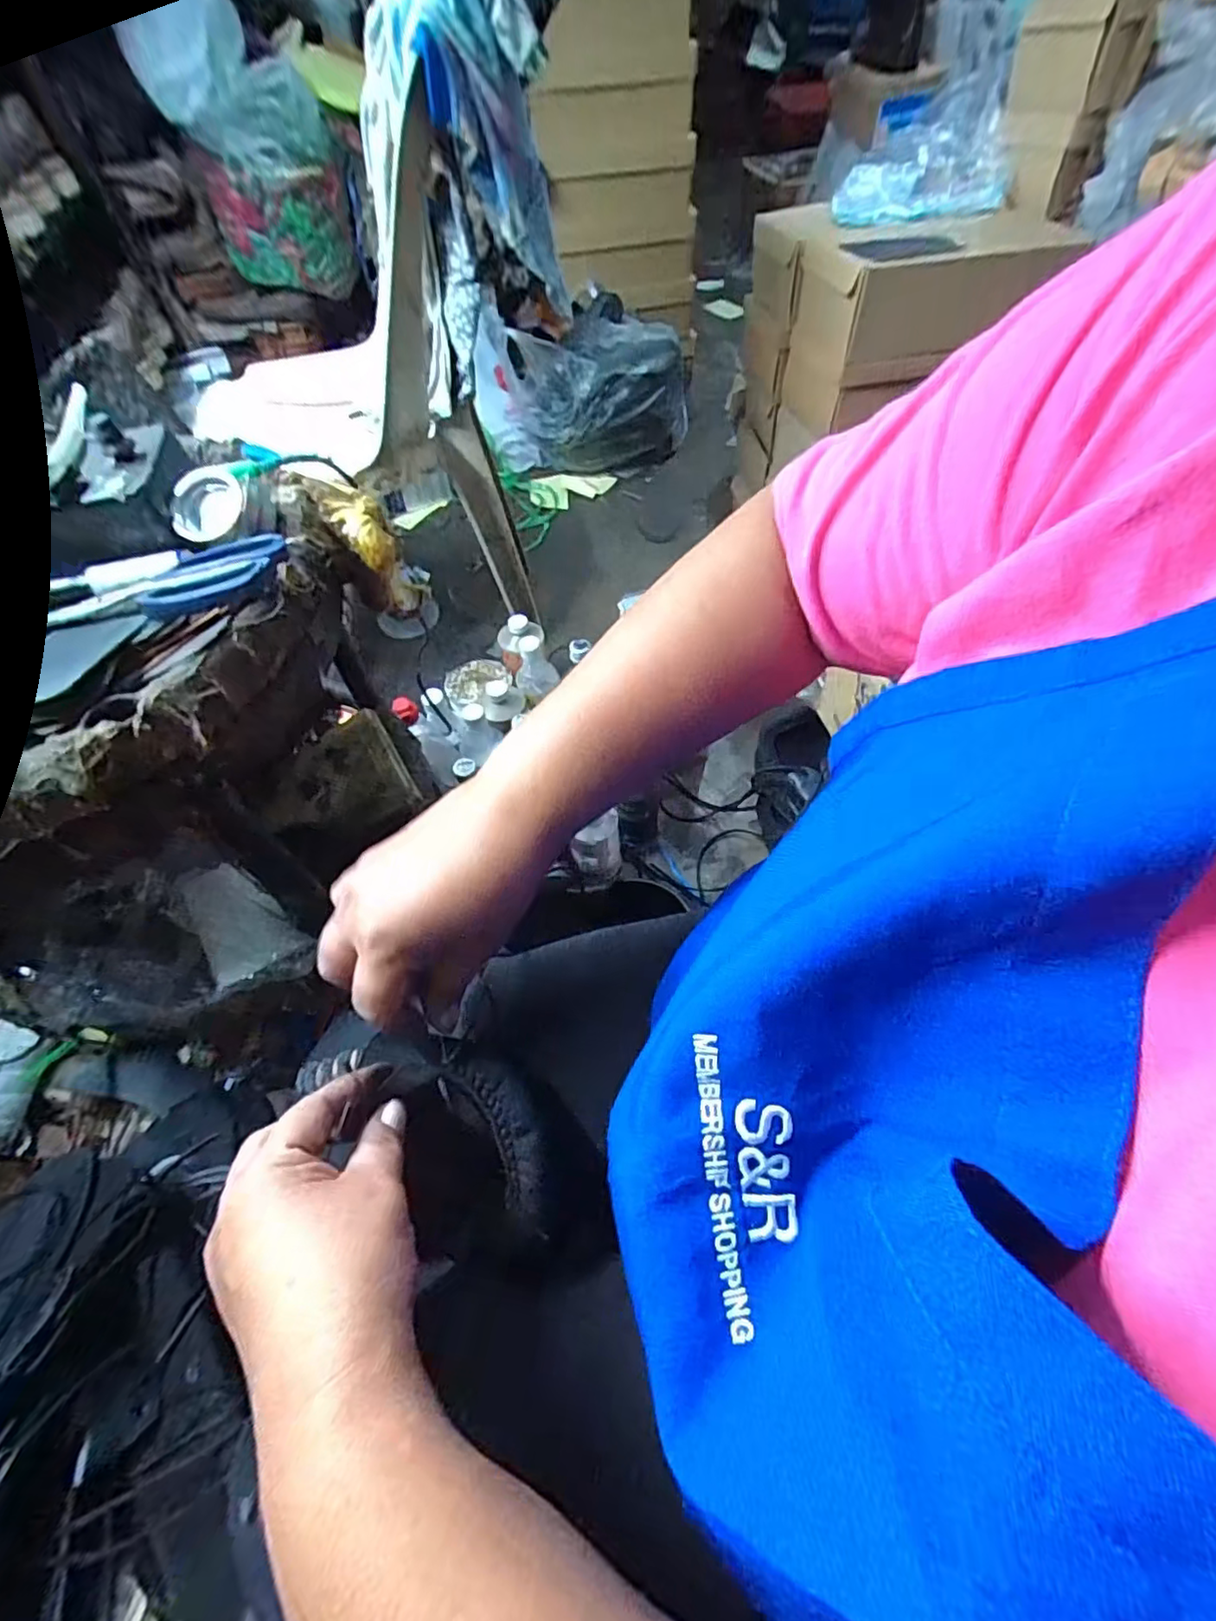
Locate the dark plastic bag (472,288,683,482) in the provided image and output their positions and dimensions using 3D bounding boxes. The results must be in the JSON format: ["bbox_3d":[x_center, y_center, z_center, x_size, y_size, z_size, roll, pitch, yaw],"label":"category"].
[{"bbox_3d":[-0.058,-0.943,1.394,0.469,0.275,0.188,2,57,4],"label":"dark plastic bag"}]

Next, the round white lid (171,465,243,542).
[{"bbox_3d":[-0.255,-0.194,0.387,0.045,0.039,0.010,-21,19,-4],"label":"round white lid"}]

